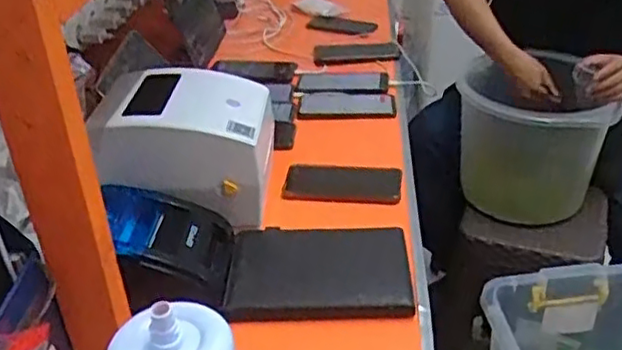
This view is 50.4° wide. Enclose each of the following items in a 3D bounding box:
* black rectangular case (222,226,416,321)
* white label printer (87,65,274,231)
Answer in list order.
[{"bbox_3d":[0.011,0.107,0.769,0.203,0.029,0.141,0,32,3],"label":"black rectangular case"},{"bbox_3d":[-0.159,-0.035,0.866,0.201,0.148,0.182,-2,32,0],"label":"white label printer"}]

